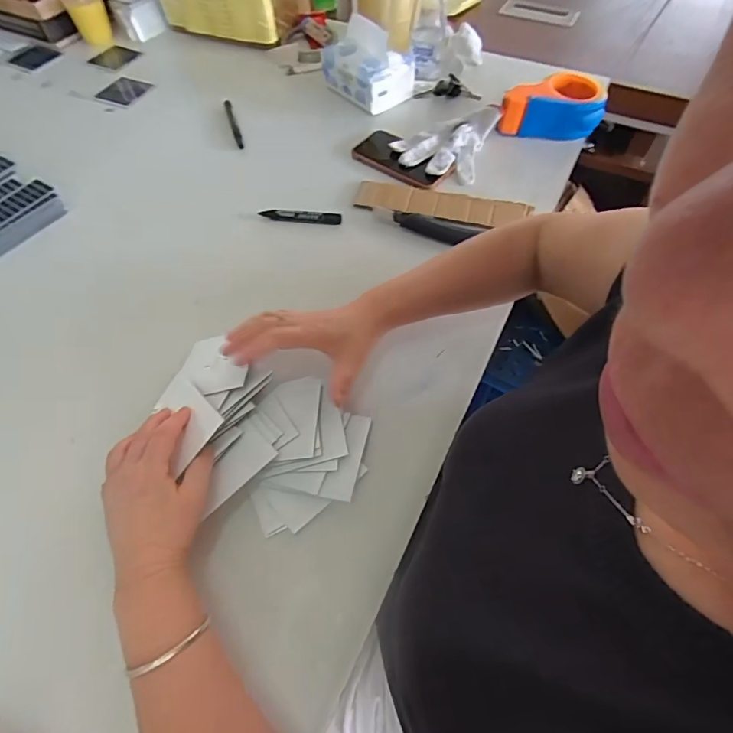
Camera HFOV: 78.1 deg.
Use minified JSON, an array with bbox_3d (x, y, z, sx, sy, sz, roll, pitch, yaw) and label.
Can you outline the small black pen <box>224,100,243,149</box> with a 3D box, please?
[{"bbox_3d":[-0.225,-0.410,0.763,0.011,0.013,0.133,-17,60,-9],"label":"small black pen"}]

